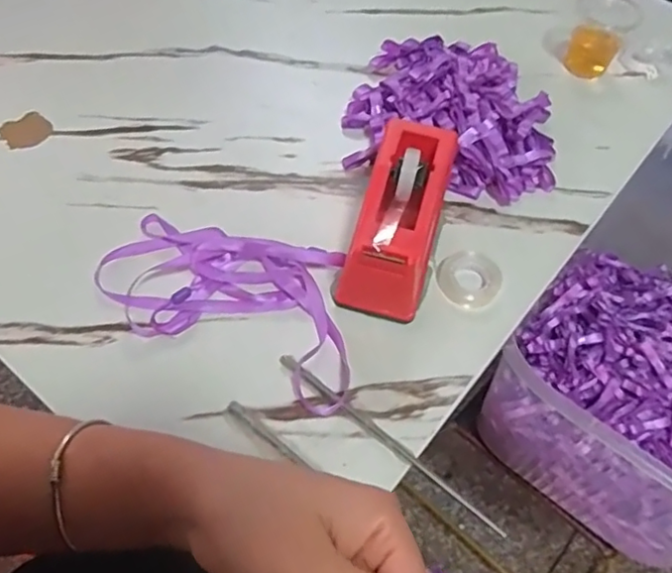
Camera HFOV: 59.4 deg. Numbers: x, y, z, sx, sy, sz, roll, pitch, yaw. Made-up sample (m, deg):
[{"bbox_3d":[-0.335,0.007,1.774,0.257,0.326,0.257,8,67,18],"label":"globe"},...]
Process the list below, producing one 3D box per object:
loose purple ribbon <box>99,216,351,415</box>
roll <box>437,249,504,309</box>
[{"bbox_3d":[-0.074,0.002,0.442,0.211,0.021,0.117,23,56,11],"label":"loose purple ribbon"},{"bbox_3d":[0.106,-0.007,0.467,0.043,0.022,0.045,2,55,-3],"label":"roll"}]

